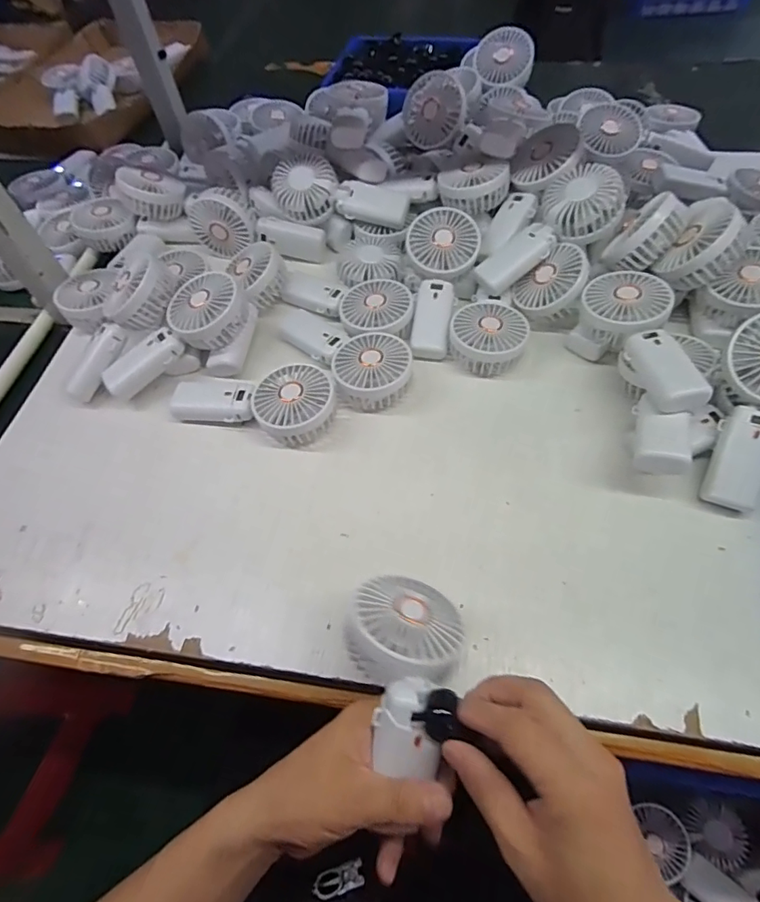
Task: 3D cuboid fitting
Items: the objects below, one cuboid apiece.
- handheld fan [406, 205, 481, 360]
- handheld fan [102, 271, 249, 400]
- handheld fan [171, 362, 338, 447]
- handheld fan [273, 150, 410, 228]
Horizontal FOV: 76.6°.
[{"bbox_3d":[0.069,-0.202,0.577,0.081,0.033,0.188,7,82,9],"label":"handheld fan"},{"bbox_3d":[-0.232,-0.129,0.546,0.185,0.046,0.083,-38,61,1],"label":"handheld fan"},{"bbox_3d":[-0.132,-0.058,0.521,0.173,0.041,0.085,14,60,13],"label":"handheld fan"},{"bbox_3d":[-0.053,-0.338,0.644,0.179,0.080,0.045,15,21,-2],"label":"handheld fan"}]

